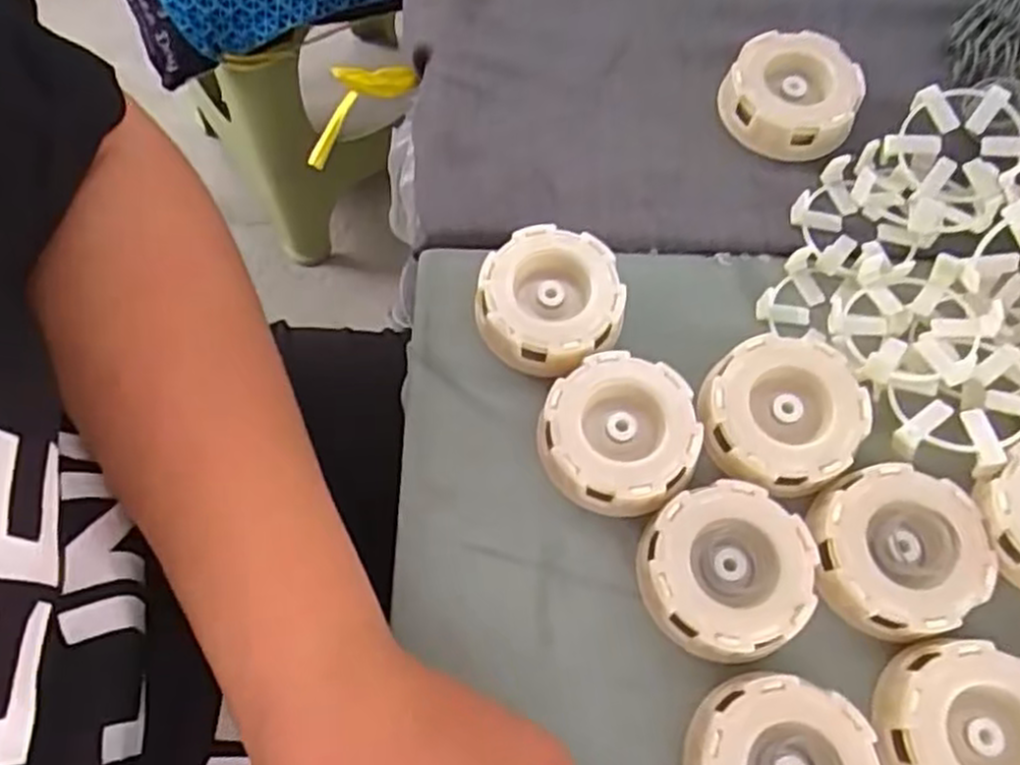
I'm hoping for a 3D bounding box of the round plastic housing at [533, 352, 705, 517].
[{"bbox_3d":[0.042,0.020,0.305,0.059,0.023,0.058,0,67,-1],"label":"round plastic housing"}]

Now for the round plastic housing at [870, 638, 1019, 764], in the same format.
[{"bbox_3d":[0.156,0.120,0.264,0.060,0.022,0.059,0,67,-1],"label":"round plastic housing"}]

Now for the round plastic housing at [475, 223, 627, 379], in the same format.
[{"bbox_3d":[0.017,-0.035,0.323,0.058,0.026,0.058,0,67,-1],"label":"round plastic housing"}]

